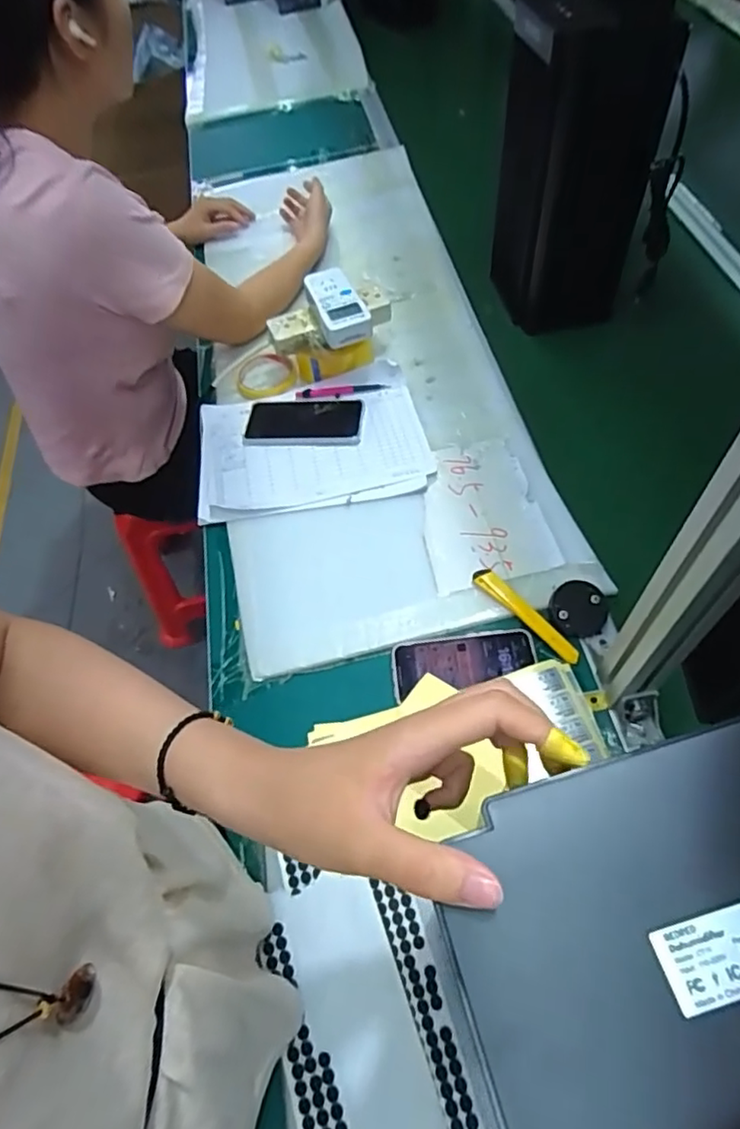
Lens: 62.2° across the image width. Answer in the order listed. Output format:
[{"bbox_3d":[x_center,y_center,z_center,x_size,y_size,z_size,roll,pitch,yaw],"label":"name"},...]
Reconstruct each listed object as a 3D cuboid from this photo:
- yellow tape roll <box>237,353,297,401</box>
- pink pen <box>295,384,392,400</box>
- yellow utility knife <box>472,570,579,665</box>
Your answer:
[{"bbox_3d":[-0.149,-0.274,0.888,0.081,0.023,0.089,-2,57,3],"label":"yellow tape roll"},{"bbox_3d":[-0.039,-0.243,0.865,0.133,0.012,0.016,0,57,4],"label":"pink pen"},{"bbox_3d":[0.165,0.053,0.654,0.022,0.007,0.137,-36,61,-18],"label":"yellow utility knife"}]

